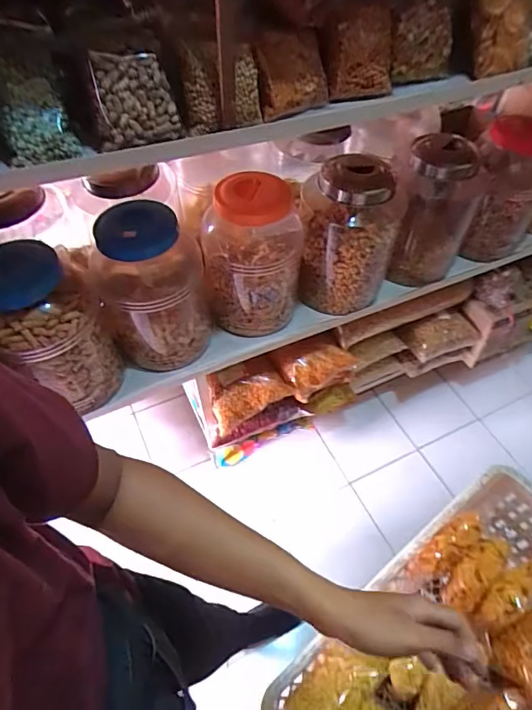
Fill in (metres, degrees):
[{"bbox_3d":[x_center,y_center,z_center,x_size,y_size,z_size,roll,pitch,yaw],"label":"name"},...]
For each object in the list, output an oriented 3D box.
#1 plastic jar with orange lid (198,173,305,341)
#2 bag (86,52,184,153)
[{"bbox_3d":[-0.035,-0.245,1.112,0.227,0.374,0.188,1,52,-1],"label":"plastic jar with orange lid"},{"bbox_3d":[-0.177,-0.348,0.628,0.107,0.102,0.052,-9,53,-9],"label":"bag"}]

